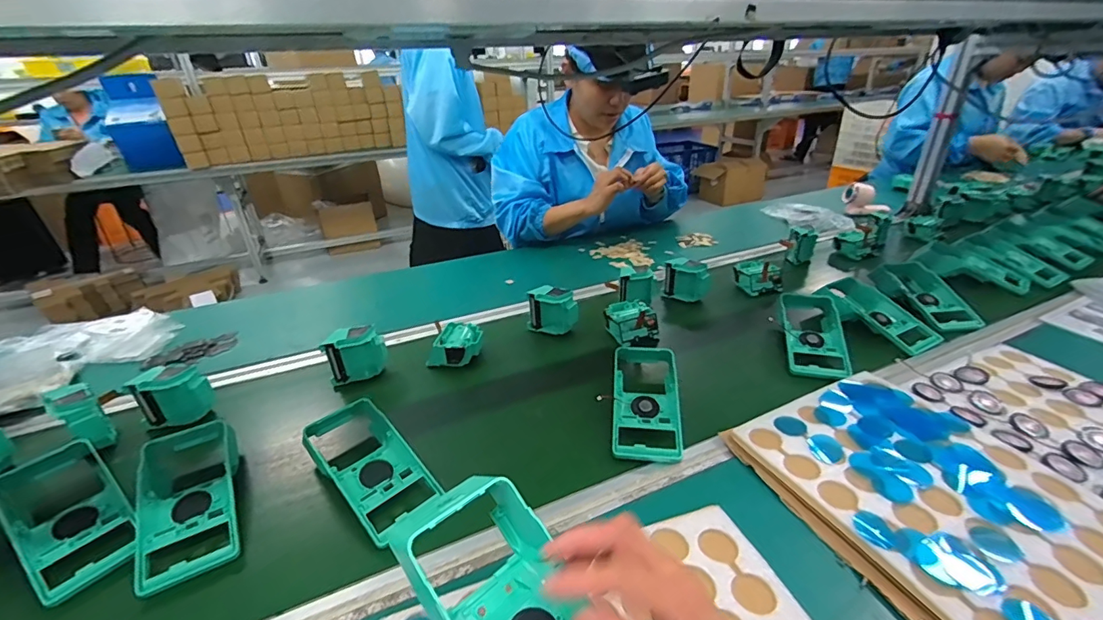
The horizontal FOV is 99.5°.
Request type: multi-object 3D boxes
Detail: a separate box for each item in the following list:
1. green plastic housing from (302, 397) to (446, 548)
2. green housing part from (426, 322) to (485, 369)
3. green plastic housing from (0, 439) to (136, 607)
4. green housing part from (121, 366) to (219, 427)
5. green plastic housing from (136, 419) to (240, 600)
[{"bbox_3d":[-0.199,0.173,0.515,0.176,0.060,0.088,25,36,36],"label":"green plastic housing"},{"bbox_3d":[-0.150,0.057,0.745,0.076,0.042,0.075,5,28,5],"label":"green housing part"},{"bbox_3d":[-0.496,0.201,0.474,0.191,0.044,0.092,21,34,31],"label":"green plastic housing"},{"bbox_3d":[-0.504,0.115,0.622,0.079,0.080,0.045,-1,28,-6],"label":"green housing part"},{"bbox_3d":[-0.378,0.193,0.494,0.091,0.055,0.201,-15,33,-29],"label":"green plastic housing"}]

